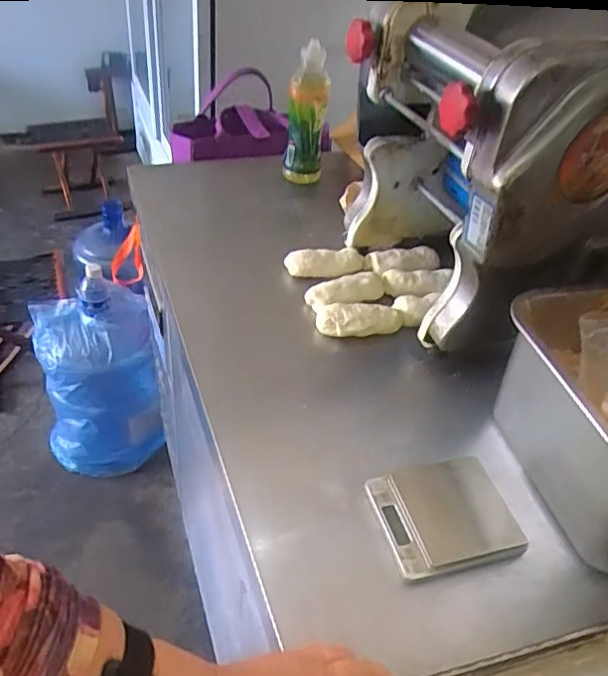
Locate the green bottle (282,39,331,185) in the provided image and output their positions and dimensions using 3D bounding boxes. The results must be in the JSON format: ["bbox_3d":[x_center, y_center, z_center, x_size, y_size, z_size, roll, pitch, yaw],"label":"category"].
[{"bbox_3d":[0.004,-0.403,1.053,0.078,0.202,0.083,3,41,-2],"label":"green bottle"}]

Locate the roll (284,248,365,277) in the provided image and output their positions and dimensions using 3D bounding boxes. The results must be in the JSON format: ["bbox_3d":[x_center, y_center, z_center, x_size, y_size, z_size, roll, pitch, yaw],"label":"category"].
[{"bbox_3d":[0.032,-0.111,0.849,0.112,0.030,0.035,-4,42,-10],"label":"roll"}]

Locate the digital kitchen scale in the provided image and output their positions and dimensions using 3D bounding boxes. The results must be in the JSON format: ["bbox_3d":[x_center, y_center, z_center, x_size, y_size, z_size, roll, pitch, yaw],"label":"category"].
[{"bbox_3d":[0.132,0.168,0.560,0.121,0.017,0.104,-8,43,-14],"label":"digital kitchen scale"}]

